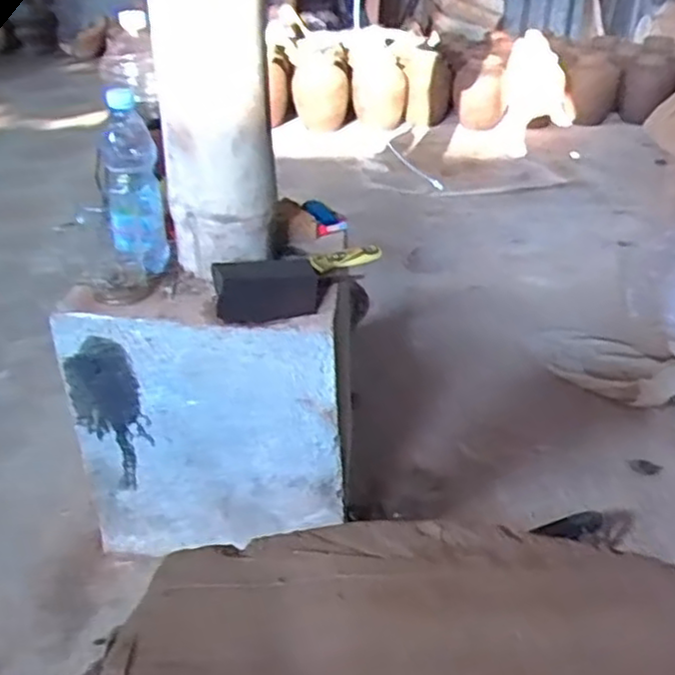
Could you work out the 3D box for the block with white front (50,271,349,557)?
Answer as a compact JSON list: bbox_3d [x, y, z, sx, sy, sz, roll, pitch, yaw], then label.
[{"bbox_3d":[-0.172,0.131,1.007,0.354,0.415,0.107,-1,32,-2],"label":"block with white front"}]

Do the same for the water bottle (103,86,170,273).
[{"bbox_3d":[-0.255,-0.193,0.899,0.064,0.216,0.060,-6,32,-12],"label":"water bottle"}]

